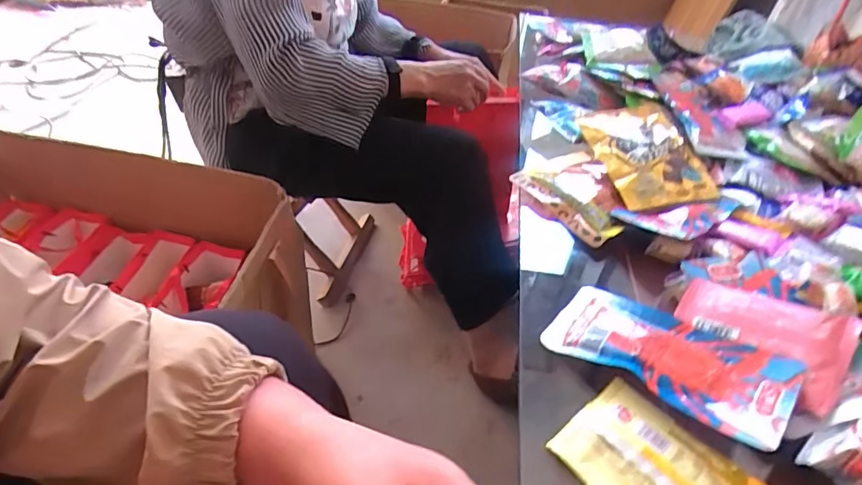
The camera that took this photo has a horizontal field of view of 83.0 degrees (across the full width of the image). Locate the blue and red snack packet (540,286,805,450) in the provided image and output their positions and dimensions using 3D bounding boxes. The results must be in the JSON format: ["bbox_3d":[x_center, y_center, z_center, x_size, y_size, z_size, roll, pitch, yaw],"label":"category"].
[{"bbox_3d":[0.212,0.101,0.446,0.197,0.017,0.098,23,41,38],"label":"blue and red snack packet"}]

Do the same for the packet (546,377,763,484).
[{"bbox_3d":[0.184,0.183,0.379,0.105,0.014,0.151,-26,52,-33],"label":"packet"}]

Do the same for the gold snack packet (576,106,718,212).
[{"bbox_3d":[0.294,-0.122,0.665,0.122,0.051,0.178,-4,42,-13],"label":"gold snack packet"}]

